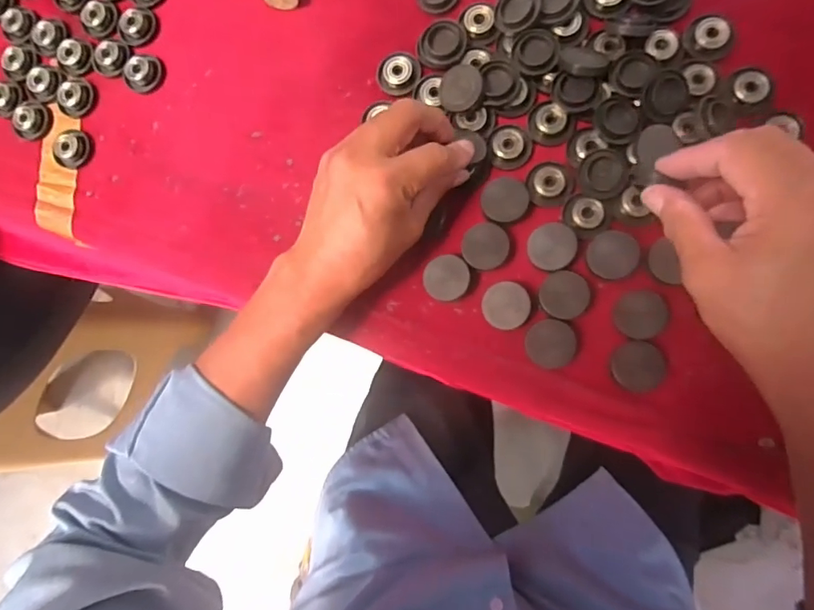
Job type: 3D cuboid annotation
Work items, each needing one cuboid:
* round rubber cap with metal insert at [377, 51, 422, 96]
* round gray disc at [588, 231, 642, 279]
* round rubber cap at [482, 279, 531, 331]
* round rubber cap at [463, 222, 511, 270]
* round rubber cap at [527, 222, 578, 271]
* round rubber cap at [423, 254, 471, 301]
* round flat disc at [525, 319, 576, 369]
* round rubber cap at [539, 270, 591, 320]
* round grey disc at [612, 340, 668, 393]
[{"bbox_3d":[-0.006,-0.175,0.379,0.033,0.014,0.028,9,87,9],"label":"round rubber cap with metal insert"},{"bbox_3d":[0.138,-0.033,0.334,0.031,0.004,0.032,5,106,19],"label":"round gray disc"},{"bbox_3d":[0.069,0.001,0.348,0.032,0.014,0.031,-1,86,9],"label":"round rubber cap"},{"bbox_3d":[0.055,-0.040,0.352,0.031,0.017,0.030,-1,86,9],"label":"round rubber cap"},{"bbox_3d":[0.099,-0.039,0.342,0.031,0.017,0.031,-1,86,9],"label":"round rubber cap"},{"bbox_3d":[0.028,-0.019,0.353,0.032,0.008,0.032,1,96,8],"label":"round rubber cap"},{"bbox_3d":[0.097,0.026,0.342,0.031,0.018,0.032,-1,86,9],"label":"round flat disc"},{"bbox_3d":[0.106,-0.006,0.341,0.032,0.020,0.030,-1,86,9],"label":"round rubber cap"},{"bbox_3d":[0.154,0.041,0.334,0.033,0.015,0.033,-1,86,9],"label":"round grey disc"}]

